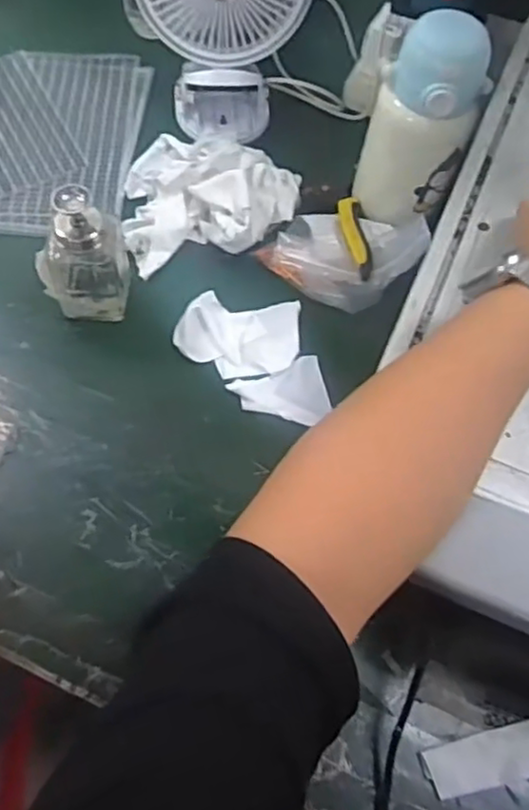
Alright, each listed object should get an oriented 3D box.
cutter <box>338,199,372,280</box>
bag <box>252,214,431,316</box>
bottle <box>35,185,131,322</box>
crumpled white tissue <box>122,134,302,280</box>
[{"bbox_3d":[0.081,-0.151,0.597,0.021,0.020,0.099,-1,64,-4],"label":"cutter"},{"bbox_3d":[0.066,-0.141,0.592,0.121,0.041,0.101,27,66,9],"label":"bag"},{"bbox_3d":[-0.143,-0.121,0.527,0.060,0.116,0.056,2,64,-2],"label":"bottle"},{"bbox_3d":[-0.053,-0.206,0.607,0.164,0.054,0.150,-14,66,-10],"label":"crumpled white tissue"}]

